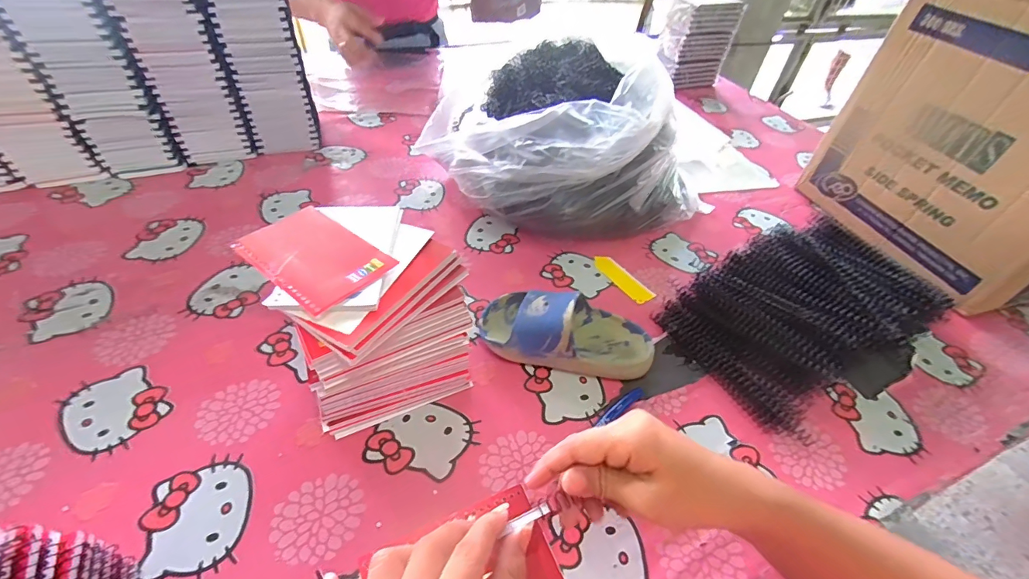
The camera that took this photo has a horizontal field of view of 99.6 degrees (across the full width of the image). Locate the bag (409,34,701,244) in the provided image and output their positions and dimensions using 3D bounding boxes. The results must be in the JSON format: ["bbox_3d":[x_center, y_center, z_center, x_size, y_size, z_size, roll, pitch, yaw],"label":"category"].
[{"bbox_3d":[0.075,-0.231,0.616,0.336,0.195,0.317,-21,52,-24],"label":"bag"}]

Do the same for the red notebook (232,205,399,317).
[{"bbox_3d":[-0.173,-0.031,0.372,0.132,0.005,0.079,31,51,27],"label":"red notebook"}]

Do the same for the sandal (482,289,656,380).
[{"bbox_3d":[0.054,0.038,0.448,0.176,0.061,0.076,9,46,3],"label":"sandal"}]

